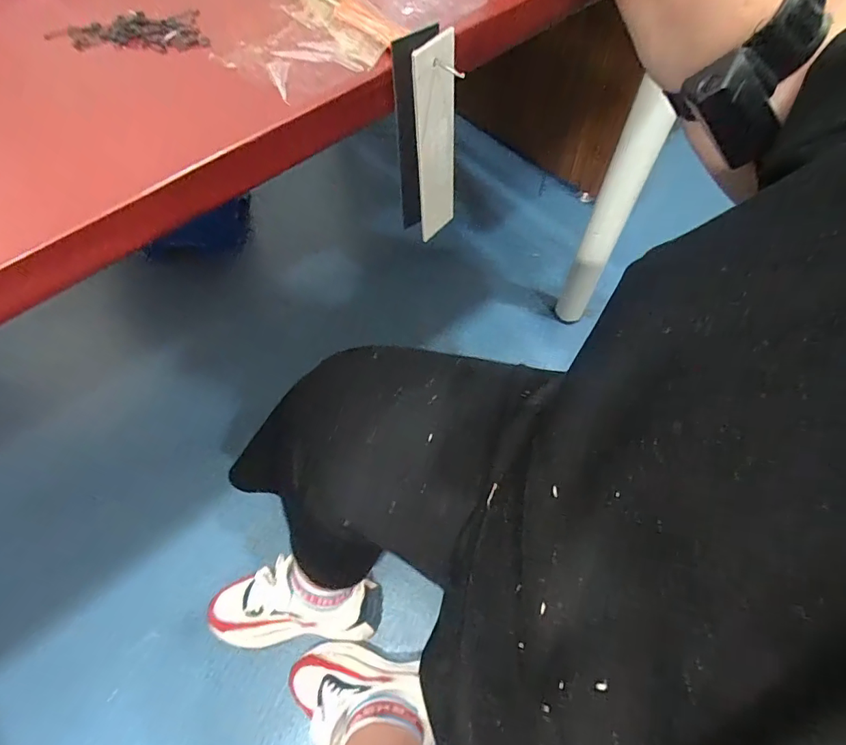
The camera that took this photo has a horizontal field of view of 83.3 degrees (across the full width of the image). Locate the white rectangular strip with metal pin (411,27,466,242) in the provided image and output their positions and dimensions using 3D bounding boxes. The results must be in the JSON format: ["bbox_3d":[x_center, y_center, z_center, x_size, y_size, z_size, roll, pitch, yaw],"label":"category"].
[{"bbox_3d":[0.009,-0.136,0.290,0.032,0.124,0.007,-37,67,-16],"label":"white rectangular strip with metal pin"}]

